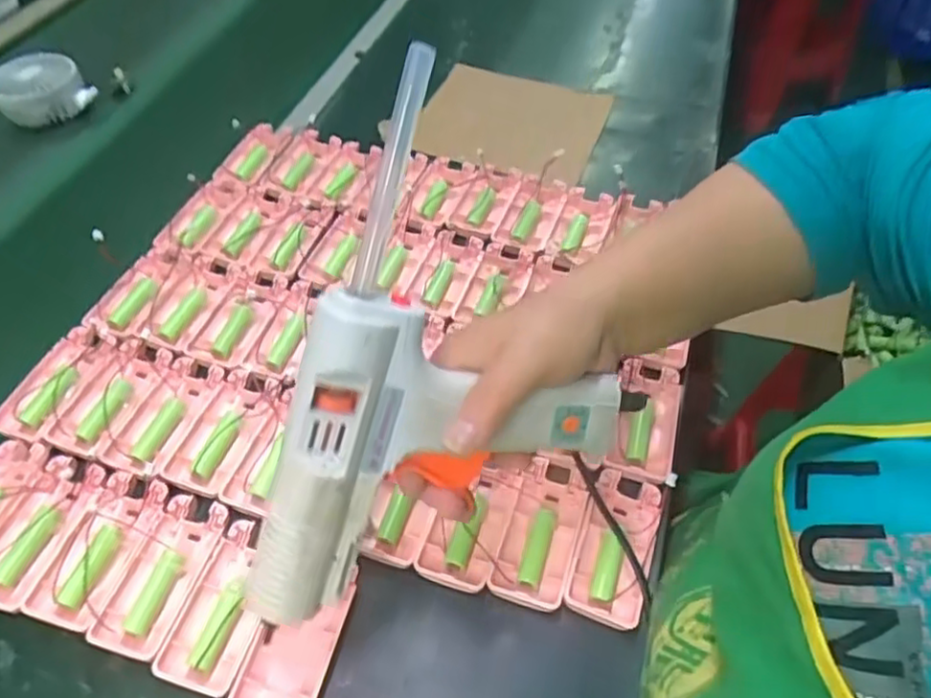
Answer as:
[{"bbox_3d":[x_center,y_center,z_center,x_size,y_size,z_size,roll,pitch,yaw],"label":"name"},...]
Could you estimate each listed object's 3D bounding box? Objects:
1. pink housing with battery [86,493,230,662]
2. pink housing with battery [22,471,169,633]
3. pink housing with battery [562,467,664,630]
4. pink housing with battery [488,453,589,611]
[{"bbox_3d":[-0.182,0.136,0.414,0.044,0.017,0.096,13,52,10],"label":"pink housing with battery"},{"bbox_3d":[-0.225,0.119,0.417,0.043,0.015,0.094,13,52,10],"label":"pink housing with battery"},{"bbox_3d":[0.094,0.119,0.422,0.044,0.017,0.098,16,53,13],"label":"pink housing with battery"},{"bbox_3d":[0.050,0.112,0.430,0.042,0.015,0.098,15,53,12],"label":"pink housing with battery"}]

